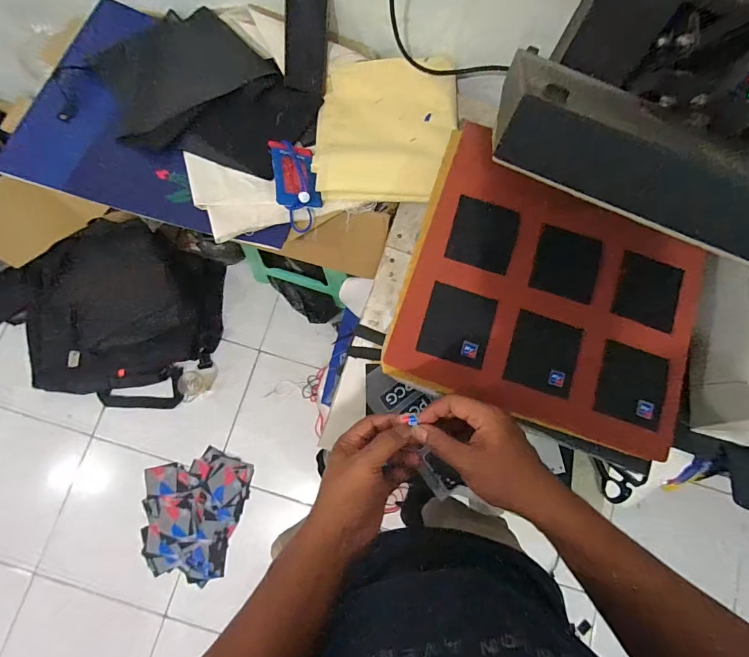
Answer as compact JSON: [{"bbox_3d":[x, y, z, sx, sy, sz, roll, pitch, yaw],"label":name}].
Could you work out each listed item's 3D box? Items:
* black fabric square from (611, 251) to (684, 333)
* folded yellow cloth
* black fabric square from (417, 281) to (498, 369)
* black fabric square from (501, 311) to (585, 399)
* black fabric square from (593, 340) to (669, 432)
[{"bbox_3d":[0.381,-0.051,0.549,0.085,0.007,0.091,16,89,7],"label":"black fabric square"},{"bbox_3d":[0.019,-0.361,0.693,0.239,0.064,0.287,3,80,-1],"label":"folded yellow cloth"},{"bbox_3d":[0.111,-0.005,0.527,0.089,0.004,0.096,17,80,3],"label":"black fabric square"},{"bbox_3d":[0.227,0.033,0.526,0.092,0.004,0.096,17,81,0],"label":"black fabric square"},{"bbox_3d":[0.345,0.076,0.527,0.086,0.005,0.098,19,80,9],"label":"black fabric square"}]

